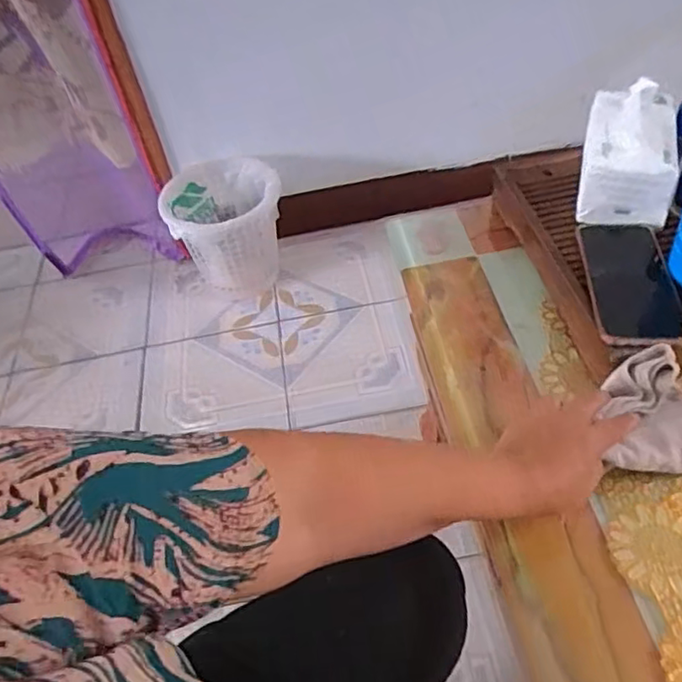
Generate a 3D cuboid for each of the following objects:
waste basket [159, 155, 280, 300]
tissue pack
[{"bbox_3d":[-0.246,-0.234,1.379,0.248,0.249,0.217,-8,48,2],"label":"waste basket"},{"bbox_3d":[0.298,-0.192,0.640,0.088,0.111,0.086,6,50,14],"label":"tissue pack"}]

